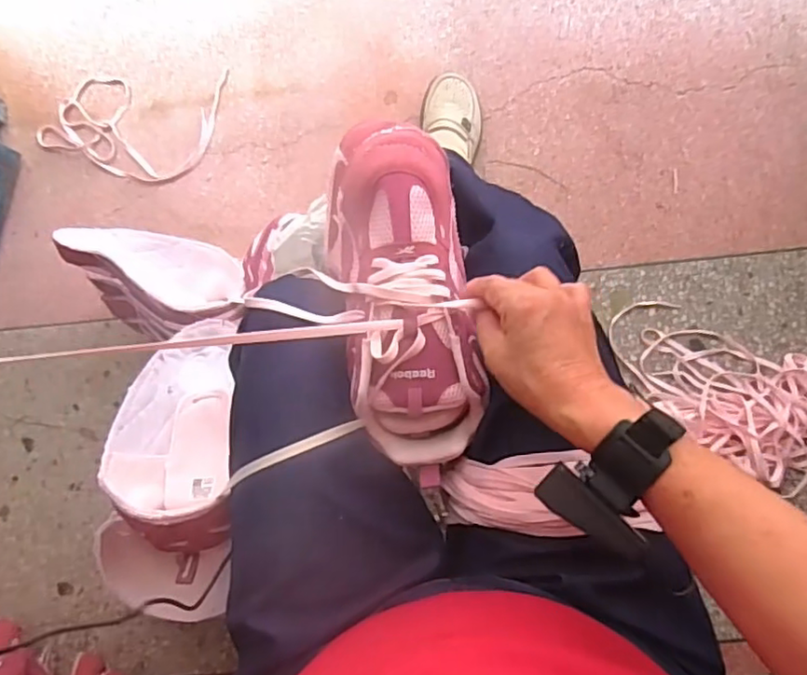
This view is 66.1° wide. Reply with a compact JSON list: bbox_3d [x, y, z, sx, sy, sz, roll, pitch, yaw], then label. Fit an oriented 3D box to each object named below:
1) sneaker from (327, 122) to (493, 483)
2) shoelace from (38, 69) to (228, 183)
[{"bbox_3d":[-0.005,-0.045,0.514,0.109,0.108,0.311,-10,81,3],"label":"sneaker"},{"bbox_3d":[-0.413,-0.319,0.938,0.276,0.009,0.163,3,87,4],"label":"shoelace"}]

